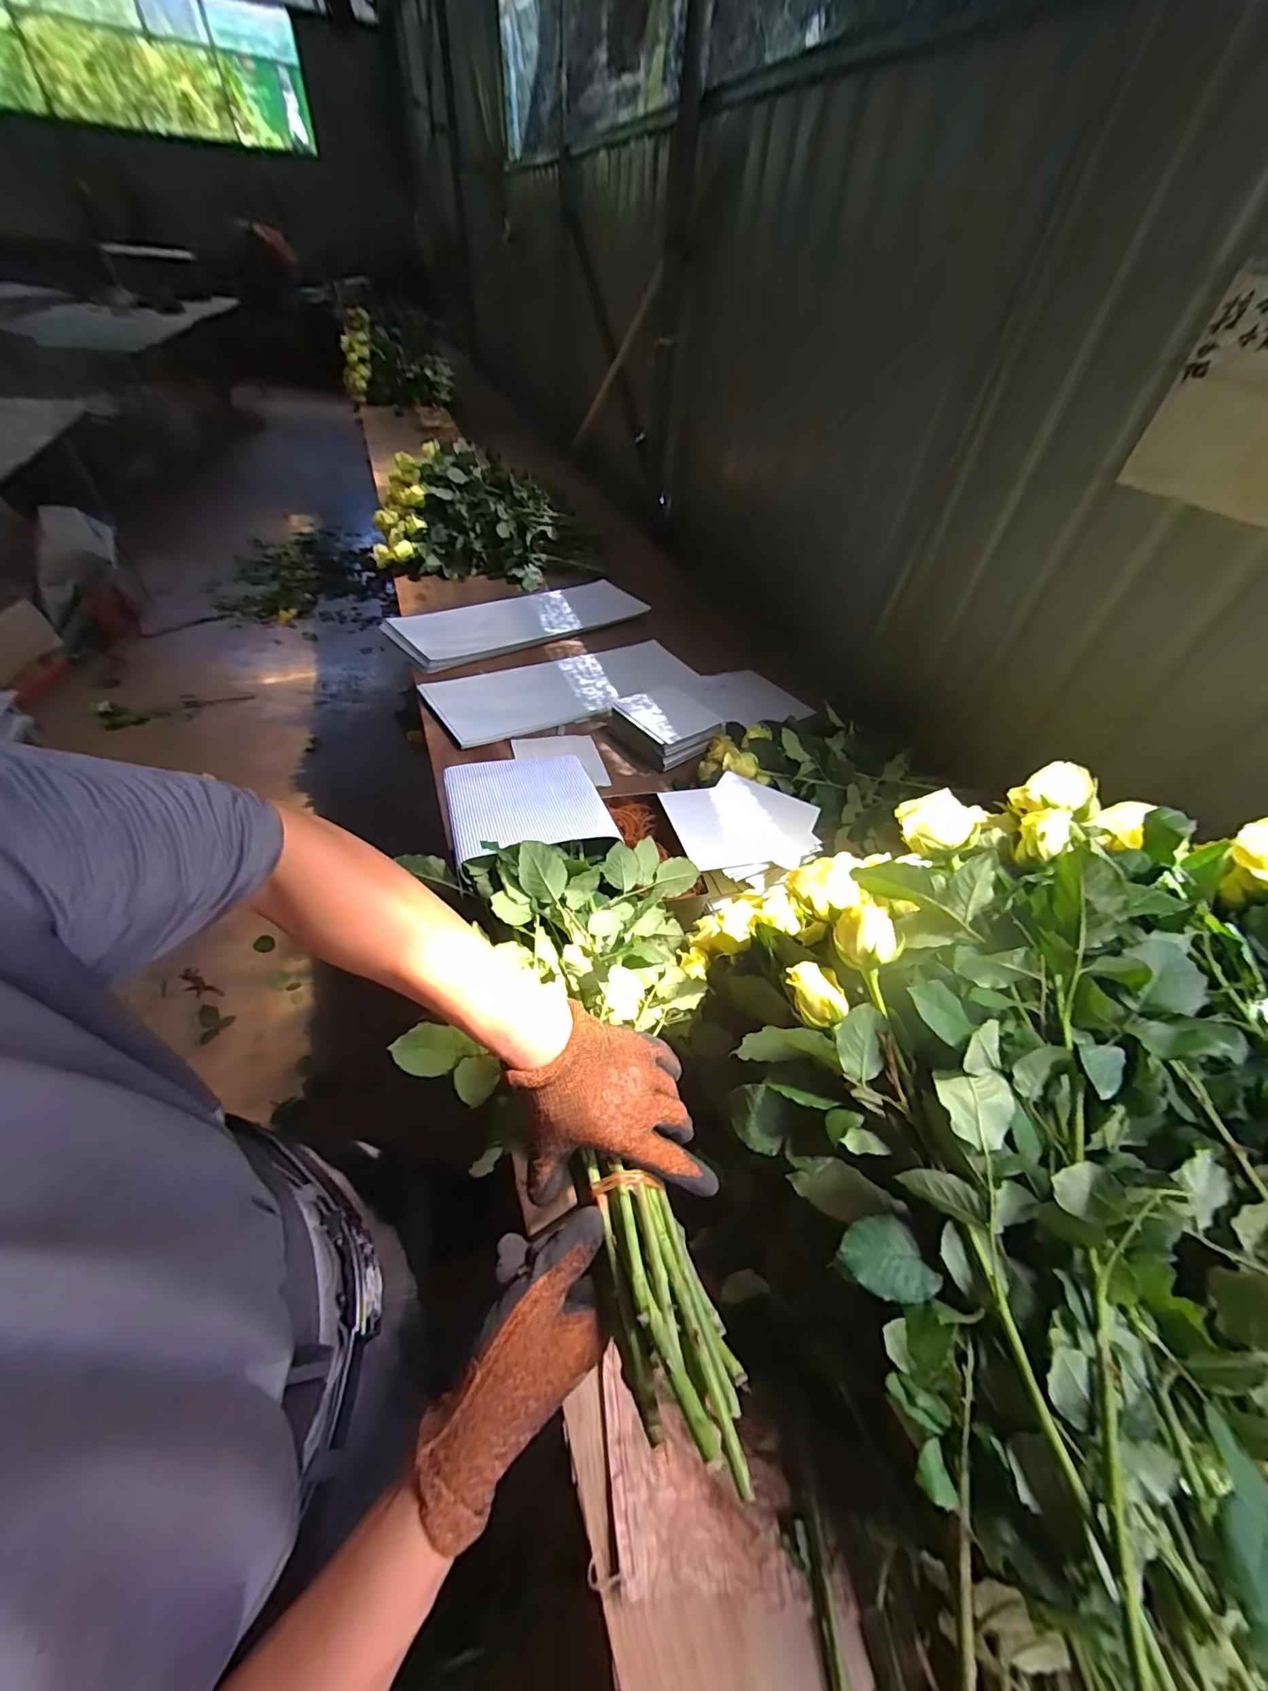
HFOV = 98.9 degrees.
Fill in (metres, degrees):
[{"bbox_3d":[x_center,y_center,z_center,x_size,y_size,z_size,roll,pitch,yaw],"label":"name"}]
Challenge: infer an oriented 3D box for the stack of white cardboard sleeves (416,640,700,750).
[{"bbox_3d":[-0.138,-0.346,1.177,0.569,0.029,0.216,-23,53,-25],"label":"stack of white cardboard sleeves"}]

